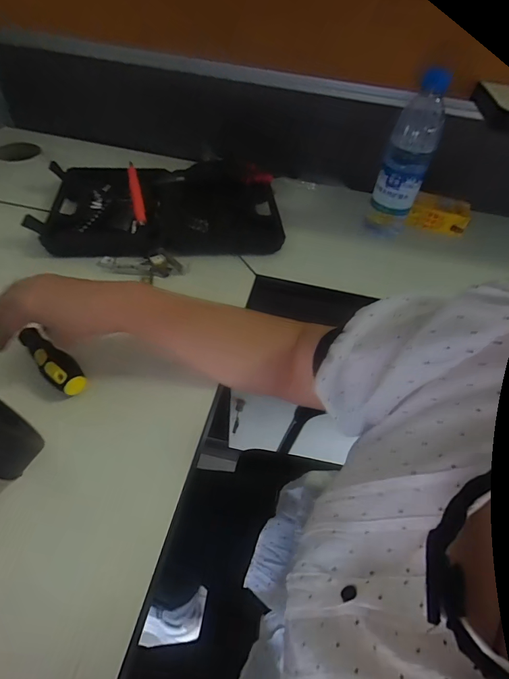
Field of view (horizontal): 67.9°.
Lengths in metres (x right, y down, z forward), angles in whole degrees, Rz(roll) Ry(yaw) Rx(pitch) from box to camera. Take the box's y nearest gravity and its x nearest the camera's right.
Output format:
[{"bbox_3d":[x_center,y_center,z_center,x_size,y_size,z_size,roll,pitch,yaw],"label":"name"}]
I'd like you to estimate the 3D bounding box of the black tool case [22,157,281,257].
[{"bbox_3d":[-0.139,-0.208,0.588,0.350,0.052,0.212,-1,50,-7],"label":"black tool case"}]

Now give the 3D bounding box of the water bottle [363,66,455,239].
[{"bbox_3d":[0.216,-0.248,0.546,0.061,0.217,0.069,21,50,12],"label":"water bottle"}]

